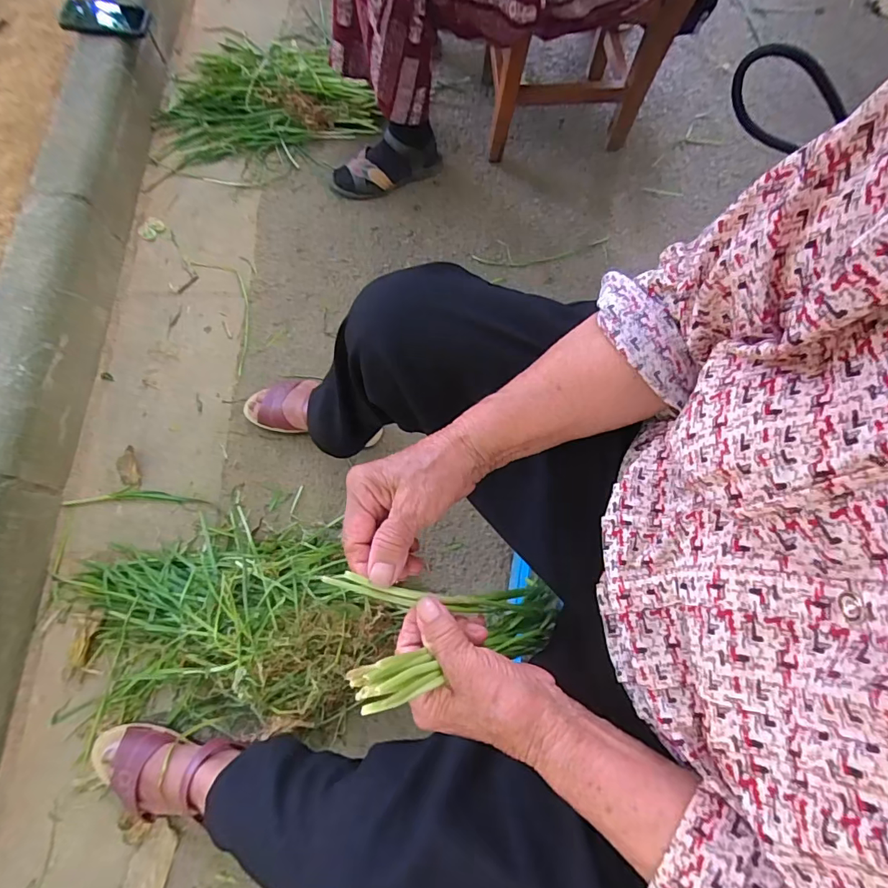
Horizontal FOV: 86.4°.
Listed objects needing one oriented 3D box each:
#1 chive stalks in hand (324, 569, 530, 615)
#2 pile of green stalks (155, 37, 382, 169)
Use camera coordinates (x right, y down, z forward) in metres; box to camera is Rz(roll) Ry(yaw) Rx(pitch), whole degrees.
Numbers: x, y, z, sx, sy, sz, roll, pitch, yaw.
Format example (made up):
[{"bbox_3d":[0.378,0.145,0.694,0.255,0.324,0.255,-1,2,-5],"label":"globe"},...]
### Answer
[{"bbox_3d":[0.001,0.113,0.354,0.189,0.018,0.019,19,67,-37],"label":"chive stalks in hand"},{"bbox_3d":[-0.417,-0.827,1.070,0.477,0.069,0.384,-14,72,-5],"label":"pile of green stalks"}]

